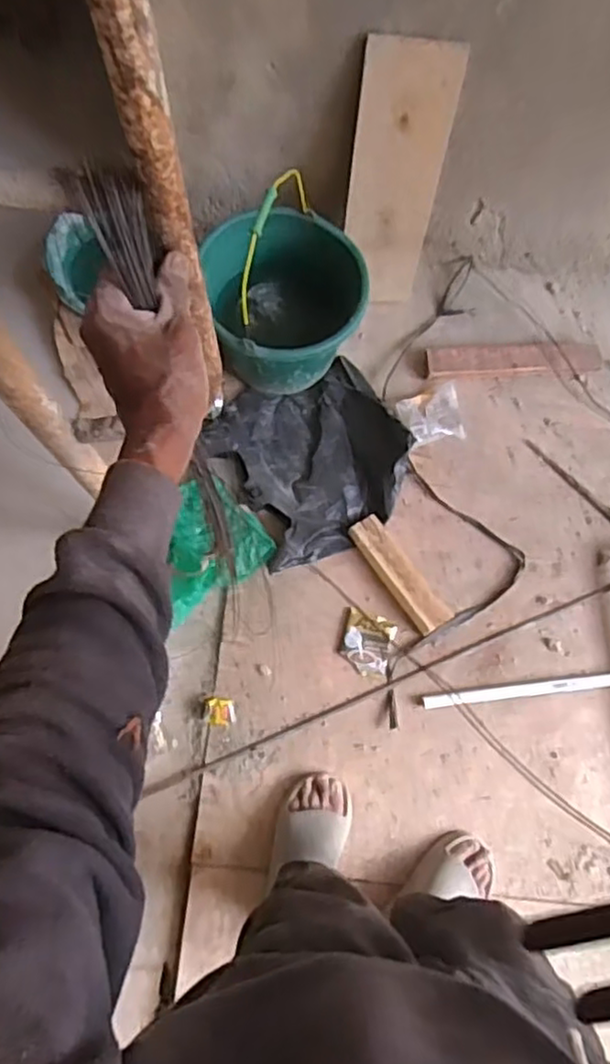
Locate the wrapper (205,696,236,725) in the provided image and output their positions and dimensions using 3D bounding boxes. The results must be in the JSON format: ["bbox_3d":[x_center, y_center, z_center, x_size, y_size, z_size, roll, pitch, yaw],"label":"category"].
[{"bbox_3d":[-0.149,0.318,1.233,0.053,0.007,0.047,6,77,0],"label":"wrapper"}]

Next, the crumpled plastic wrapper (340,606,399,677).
[{"bbox_3d":[0.113,0.202,1.268,0.095,0.014,0.109,16,77,2],"label":"crumpled plastic wrapper"}]

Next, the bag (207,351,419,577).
[{"bbox_3d":[0.010,-0.136,1.318,0.361,0.060,0.353,-22,79,-7],"label":"bag"}]

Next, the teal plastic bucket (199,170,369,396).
[{"bbox_3d":[-0.030,-0.441,1.231,0.263,0.369,0.271,0,77,-2],"label":"teal plastic bucket"}]

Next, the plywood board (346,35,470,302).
[{"bbox_3d":[0.154,-0.599,1.208,0.147,0.458,0.022,3,58,-2],"label":"plywood board"}]

